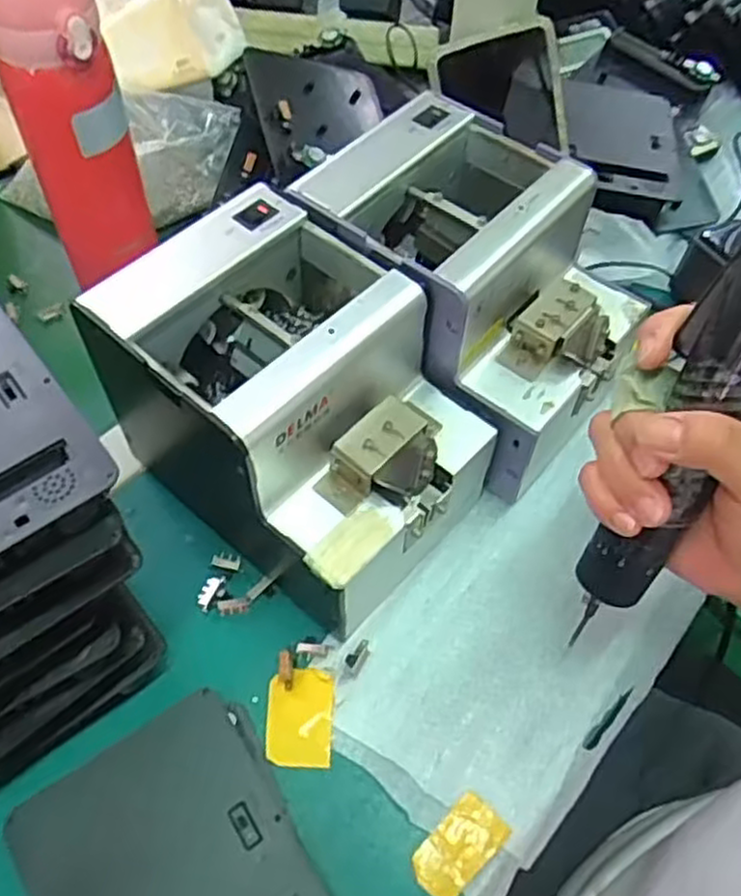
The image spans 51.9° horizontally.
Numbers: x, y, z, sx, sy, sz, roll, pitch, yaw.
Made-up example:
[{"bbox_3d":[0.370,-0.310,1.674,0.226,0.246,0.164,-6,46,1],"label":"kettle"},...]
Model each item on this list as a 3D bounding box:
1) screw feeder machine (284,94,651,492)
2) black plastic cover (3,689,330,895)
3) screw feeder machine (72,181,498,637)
[{"bbox_3d":[0.064,-0.092,0.448,0.170,0.125,0.126,35,63,20],"label":"screw feeder machine"},{"bbox_3d":[-0.086,0.197,0.344,0.113,0.027,0.131,-27,62,-18],"label":"black plastic cover"},{"bbox_3d":[-0.037,-0.019,0.414,0.171,0.143,0.127,37,63,20],"label":"screw feeder machine"}]

